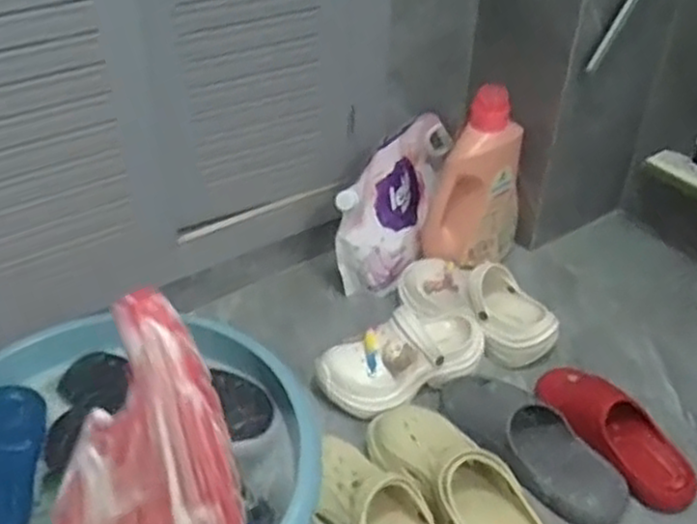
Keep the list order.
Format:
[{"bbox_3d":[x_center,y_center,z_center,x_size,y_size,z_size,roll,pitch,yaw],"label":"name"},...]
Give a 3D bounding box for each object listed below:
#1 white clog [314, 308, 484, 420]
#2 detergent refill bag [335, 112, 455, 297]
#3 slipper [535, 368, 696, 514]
[{"bbox_3d":[0.081,0.122,1.072,0.247,0.087,0.108,-20,43,-22],"label":"white clog"},{"bbox_3d":[0.085,-0.098,1.258,0.091,0.221,0.267,19,43,22],"label":"detergent refill bag"},{"bbox_3d":[0.359,0.226,1.017,0.100,0.061,0.249,-21,44,-23],"label":"slipper"}]

